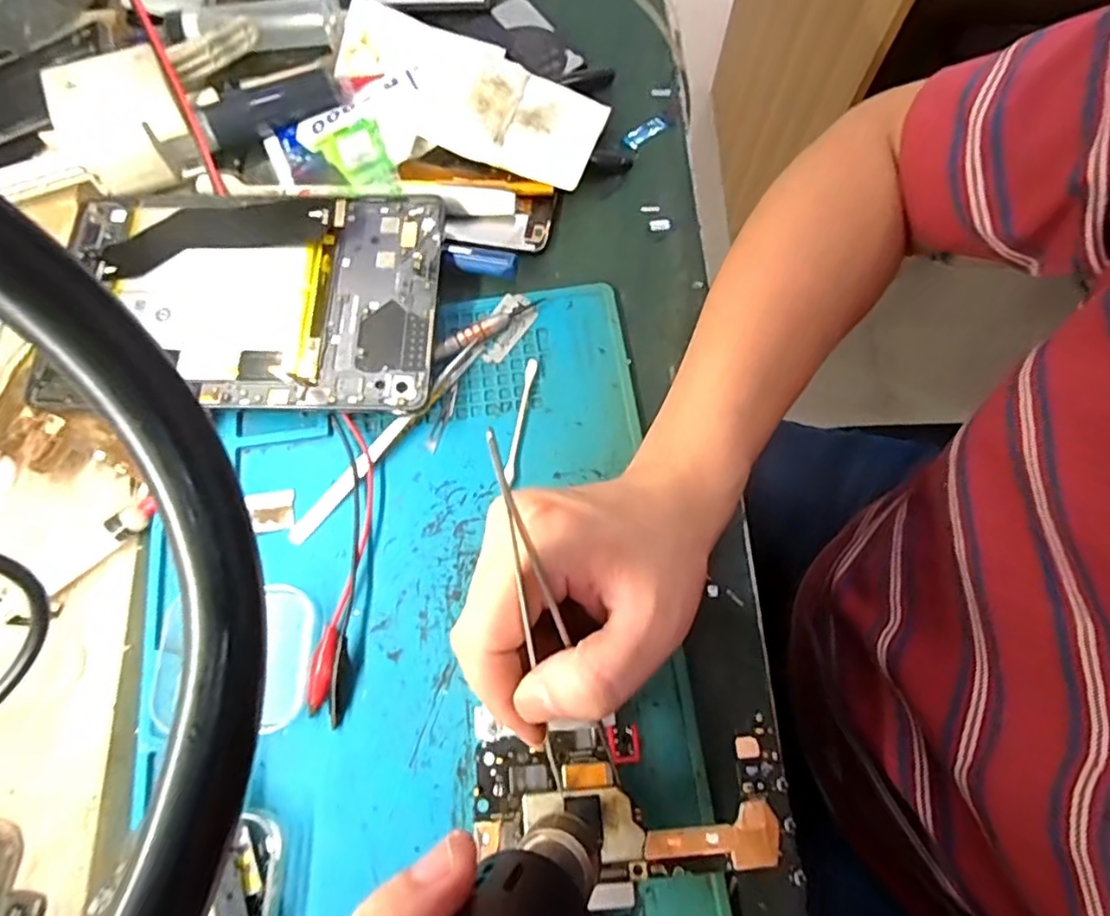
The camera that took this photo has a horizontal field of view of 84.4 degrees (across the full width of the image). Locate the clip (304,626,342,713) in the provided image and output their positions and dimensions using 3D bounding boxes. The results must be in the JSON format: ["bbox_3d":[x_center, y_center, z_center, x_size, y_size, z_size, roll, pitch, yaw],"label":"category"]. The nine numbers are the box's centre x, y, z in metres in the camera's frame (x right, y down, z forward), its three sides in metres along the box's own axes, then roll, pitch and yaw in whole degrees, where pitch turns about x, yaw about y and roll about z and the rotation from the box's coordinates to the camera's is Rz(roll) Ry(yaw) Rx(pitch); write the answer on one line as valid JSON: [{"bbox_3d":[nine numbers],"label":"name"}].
[{"bbox_3d":[-0.107,0.097,0.281,0.011,0.005,0.038,3,73,2],"label":"clip"}]

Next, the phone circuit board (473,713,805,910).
[{"bbox_3d":[0.030,0.137,0.240,0.122,0.009,0.059,-6,70,1],"label":"phone circuit board"}]

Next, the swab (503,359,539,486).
[{"bbox_3d":[-0.018,-0.020,0.318,0.006,0.004,0.069,9,74,4],"label":"swab"}]

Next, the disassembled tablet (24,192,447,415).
[{"bbox_3d":[-0.164,-0.086,0.325,0.201,0.008,0.127,1,74,0],"label":"disassembled tablet"}]

